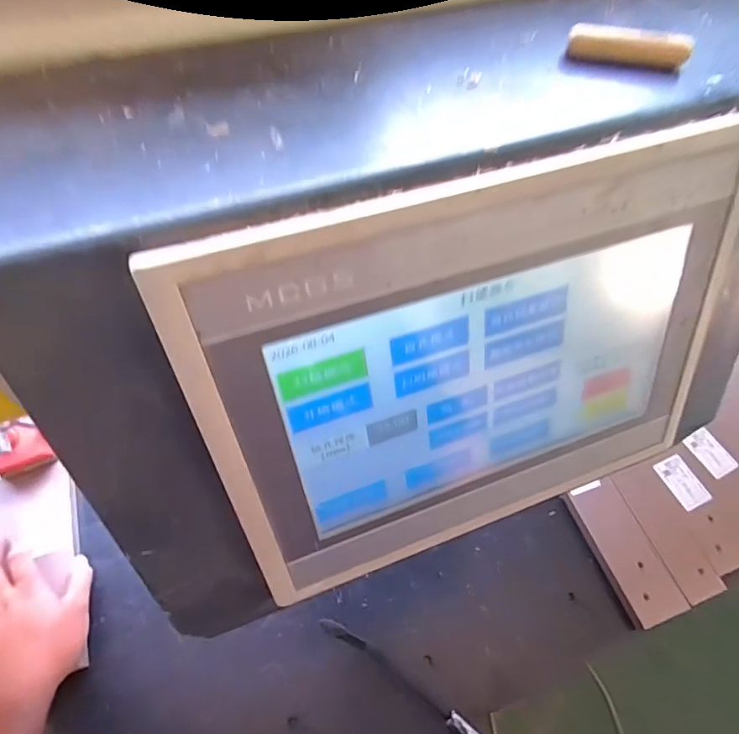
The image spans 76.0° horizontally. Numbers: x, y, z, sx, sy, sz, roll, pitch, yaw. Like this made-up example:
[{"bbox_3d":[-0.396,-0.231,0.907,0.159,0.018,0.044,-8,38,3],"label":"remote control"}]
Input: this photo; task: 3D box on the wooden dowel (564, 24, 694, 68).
[{"bbox_3d":[0.086,-0.105,0.156,0.038,0.008,0.007,14,59,5],"label":"wooden dowel"}]

